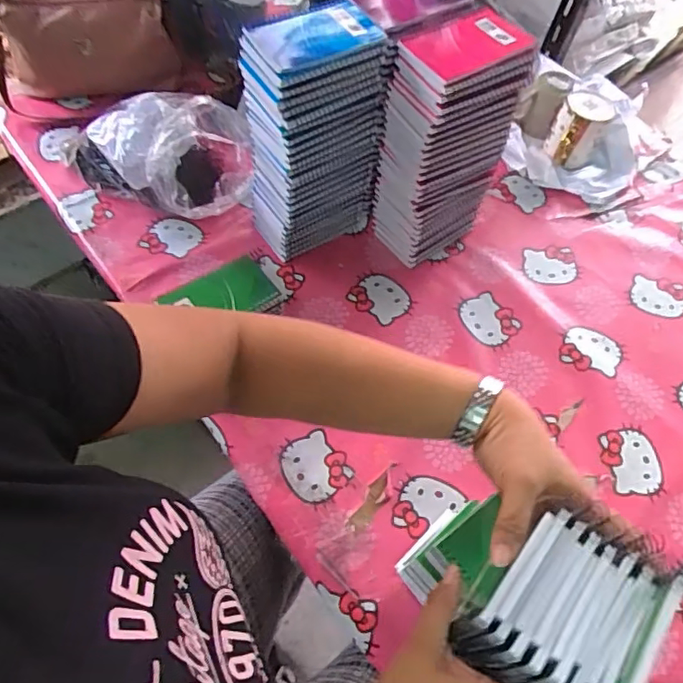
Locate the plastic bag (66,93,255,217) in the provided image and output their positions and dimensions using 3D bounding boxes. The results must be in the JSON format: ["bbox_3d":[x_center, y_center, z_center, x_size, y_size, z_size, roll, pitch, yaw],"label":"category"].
[{"bbox_3d":[-0.241,-0.255,0.765,0.218,0.153,0.190,-24,63,-18],"label":"plastic bag"}]

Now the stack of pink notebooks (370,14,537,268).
[{"bbox_3d":[0.127,-0.245,0.734,0.142,0.279,0.102,-28,65,-19],"label":"stack of pink notebooks"}]

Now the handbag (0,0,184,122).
[{"bbox_3d":[-0.406,-0.459,0.894,0.281,0.159,0.091,-14,61,-12],"label":"handbag"}]

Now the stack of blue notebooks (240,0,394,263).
[{"bbox_3d":[-0.035,-0.249,0.713,0.156,0.280,0.088,-30,65,-20],"label":"stack of blue notebooks"}]

